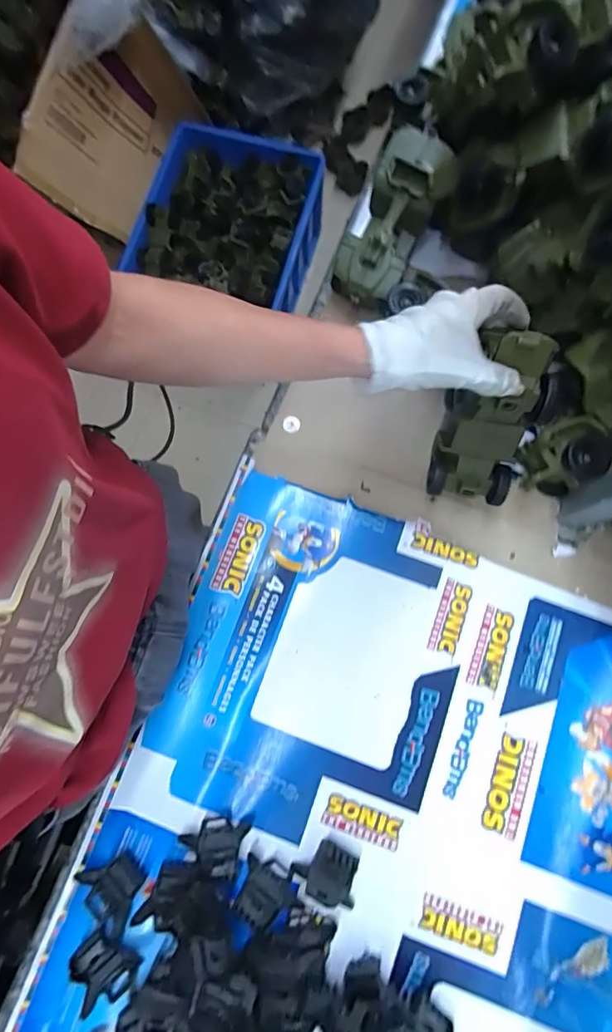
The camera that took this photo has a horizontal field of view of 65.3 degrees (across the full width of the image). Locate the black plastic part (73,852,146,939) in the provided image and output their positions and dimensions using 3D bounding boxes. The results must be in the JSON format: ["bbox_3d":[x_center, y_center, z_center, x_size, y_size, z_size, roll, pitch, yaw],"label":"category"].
[{"bbox_3d":[-0.192,0.360,0.461,0.059,0.025,0.061,23,78,5],"label":"black plastic part"}]

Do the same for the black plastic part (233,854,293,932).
[{"bbox_3d":[-0.040,0.363,0.460,0.047,0.015,0.049,21,78,5],"label":"black plastic part"}]

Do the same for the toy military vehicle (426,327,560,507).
[{"bbox_3d":[0.175,-0.090,0.463,0.083,0.181,0.049,8,49,2],"label":"toy military vehicle"}]

